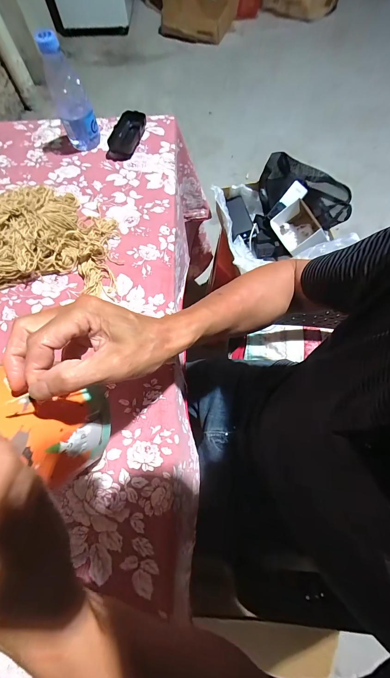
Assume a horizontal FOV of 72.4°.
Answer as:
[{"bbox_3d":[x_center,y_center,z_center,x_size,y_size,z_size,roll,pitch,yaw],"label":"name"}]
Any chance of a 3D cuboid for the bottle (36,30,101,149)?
[{"bbox_3d":[-0.240,-0.464,0.508,0.063,0.167,0.061,-25,71,-9],"label":"bottle"}]

